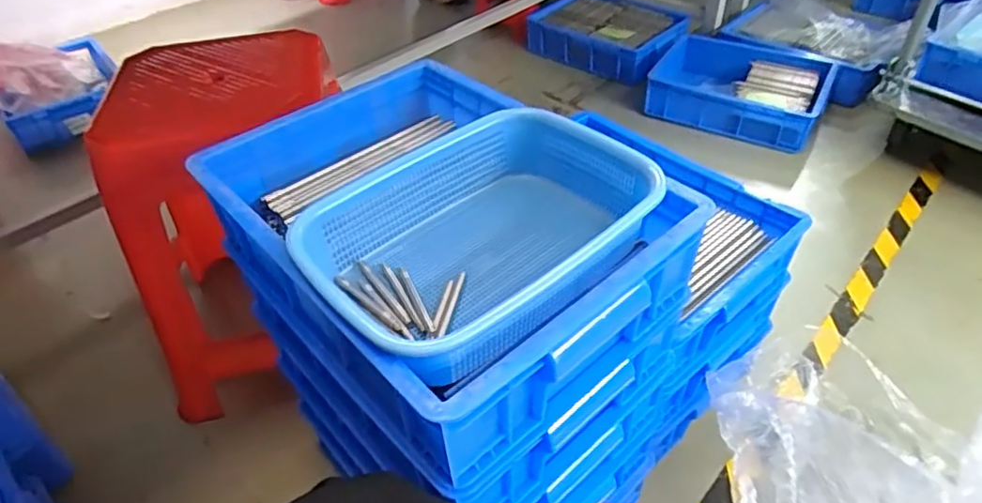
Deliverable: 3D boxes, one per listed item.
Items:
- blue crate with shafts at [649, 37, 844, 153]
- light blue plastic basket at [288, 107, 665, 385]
[{"bbox_3d":[0.654,-0.438,1.607,0.426,0.125,0.341,23,49,25],"label":"blue crate with shafts"},{"bbox_3d":[-0.011,-0.012,0.524,0.286,0.077,0.210,-32,50,-28],"label":"light blue plastic basket"}]

